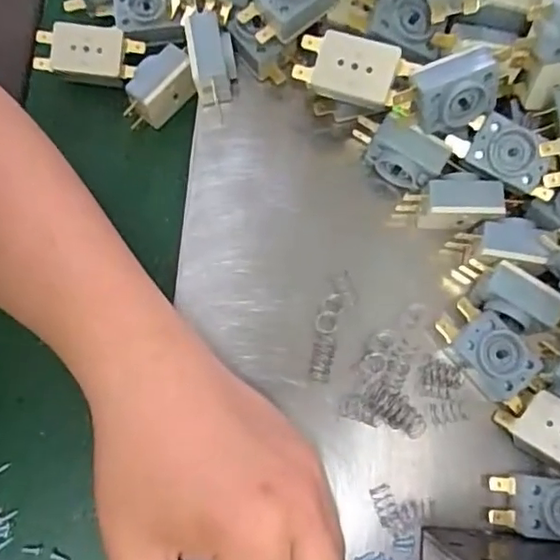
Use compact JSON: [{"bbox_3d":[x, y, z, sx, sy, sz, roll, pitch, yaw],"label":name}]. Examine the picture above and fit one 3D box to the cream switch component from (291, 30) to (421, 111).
[{"bbox_3d":[0.035,-0.101,0.287,0.054,0.018,0.030,18,109,17],"label":"cream switch component"}]

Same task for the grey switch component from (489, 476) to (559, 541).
[{"bbox_3d":[0.128,0.105,0.275,0.057,0.020,0.026,3,78,0],"label":"grey switch component"}]

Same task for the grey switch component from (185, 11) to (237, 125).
[{"bbox_3d":[-0.034,-0.111,0.306,0.022,0.035,0.043,-8,78,-2],"label":"grey switch component"}]

